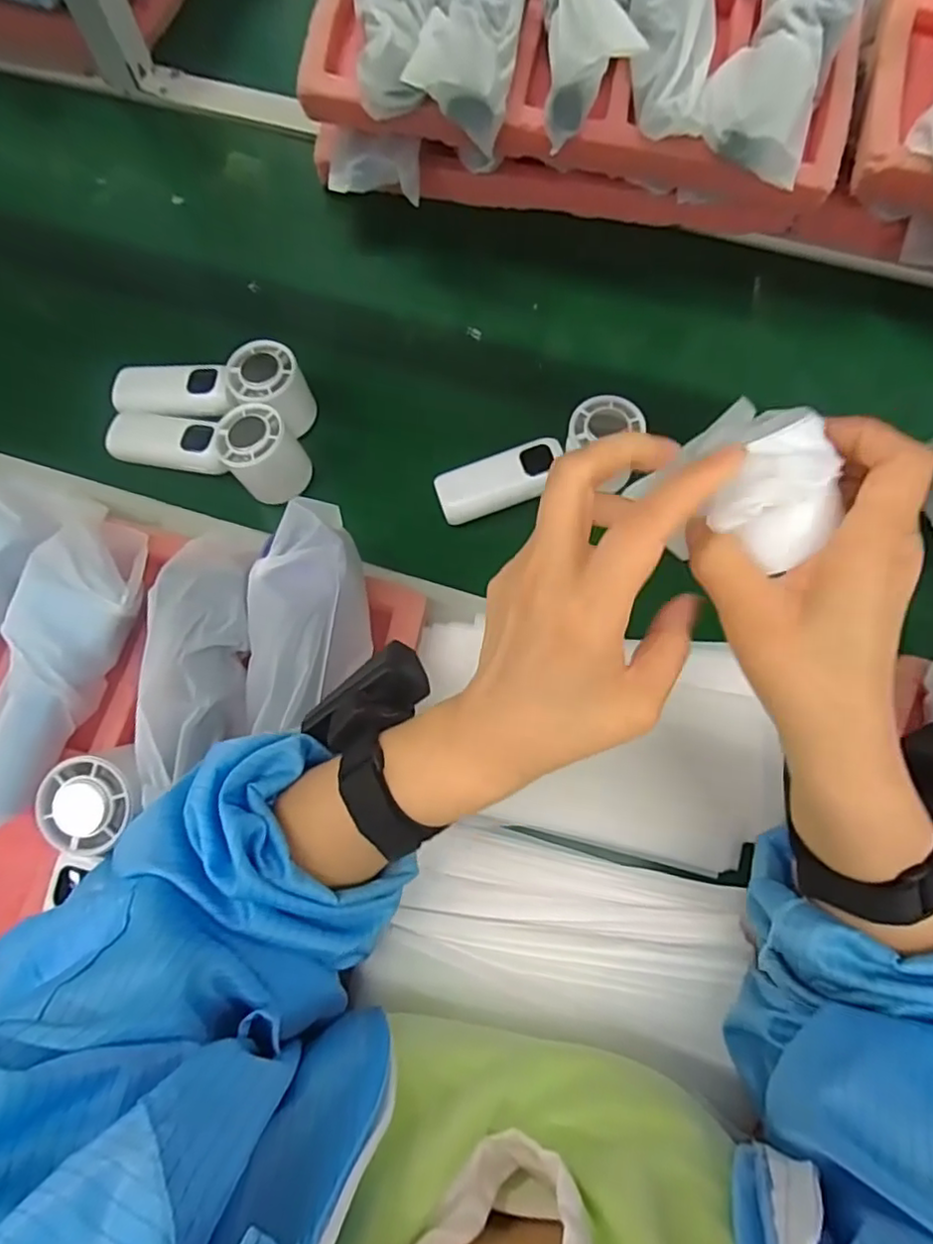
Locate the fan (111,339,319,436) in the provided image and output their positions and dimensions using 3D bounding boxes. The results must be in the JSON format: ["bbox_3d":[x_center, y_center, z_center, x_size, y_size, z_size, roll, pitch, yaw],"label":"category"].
[{"bbox_3d":[-0.203,-0.179,0.482,0.155,0.048,0.056,0,70,-1],"label":"fan"}]

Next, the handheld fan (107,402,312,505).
[{"bbox_3d":[-0.203,-0.139,0.474,0.158,0.054,0.054,15,71,4],"label":"handheld fan"}]

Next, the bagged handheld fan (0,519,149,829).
[{"bbox_3d":[-0.251,0.025,0.385,0.062,0.050,0.204,8,70,2],"label":"bagged handheld fan"}]

